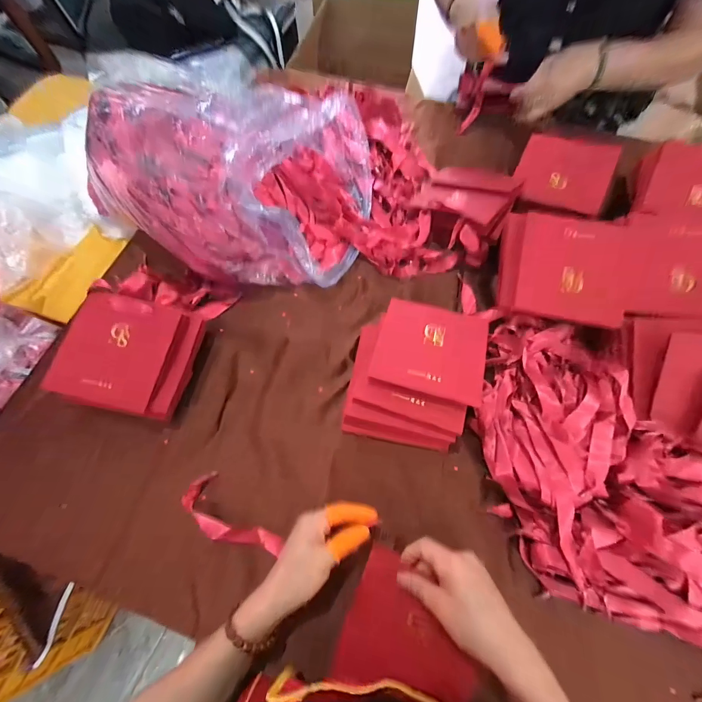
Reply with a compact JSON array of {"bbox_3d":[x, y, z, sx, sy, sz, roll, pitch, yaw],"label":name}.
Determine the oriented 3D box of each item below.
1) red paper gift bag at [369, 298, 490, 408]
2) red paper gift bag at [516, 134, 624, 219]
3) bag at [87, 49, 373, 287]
[{"bbox_3d":[0.106,-0.007,0.441,0.137,0.008,0.139,13,57,12],"label":"red paper gift bag"},{"bbox_3d":[0.347,-0.292,0.546,0.137,0.011,0.135,20,82,18],"label":"red paper gift bag"},{"bbox_3d":[-0.163,-0.242,0.495,0.379,0.161,0.252,1,69,2],"label":"bag"}]

